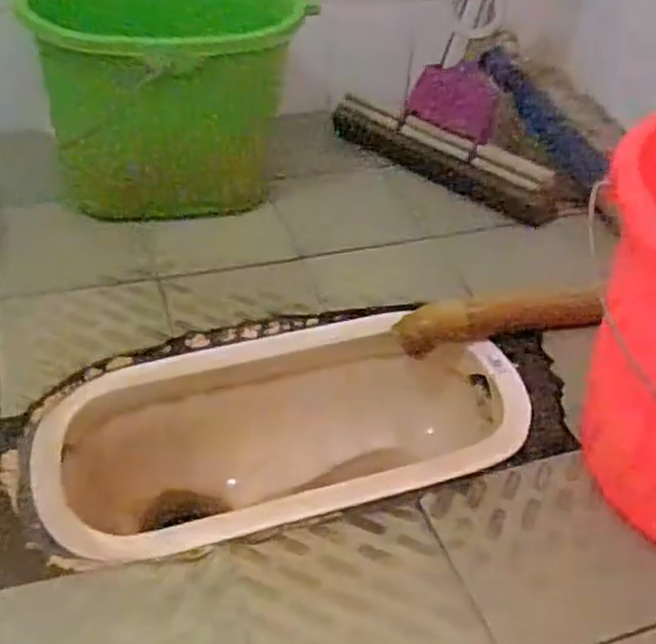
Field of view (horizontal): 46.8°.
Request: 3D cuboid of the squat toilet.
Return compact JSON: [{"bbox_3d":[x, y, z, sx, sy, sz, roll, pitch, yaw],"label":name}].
[{"bbox_3d":[-0.059,0.177,0.914,0.557,0.210,0.296,-13,44,-21],"label":"squat toilet"}]

